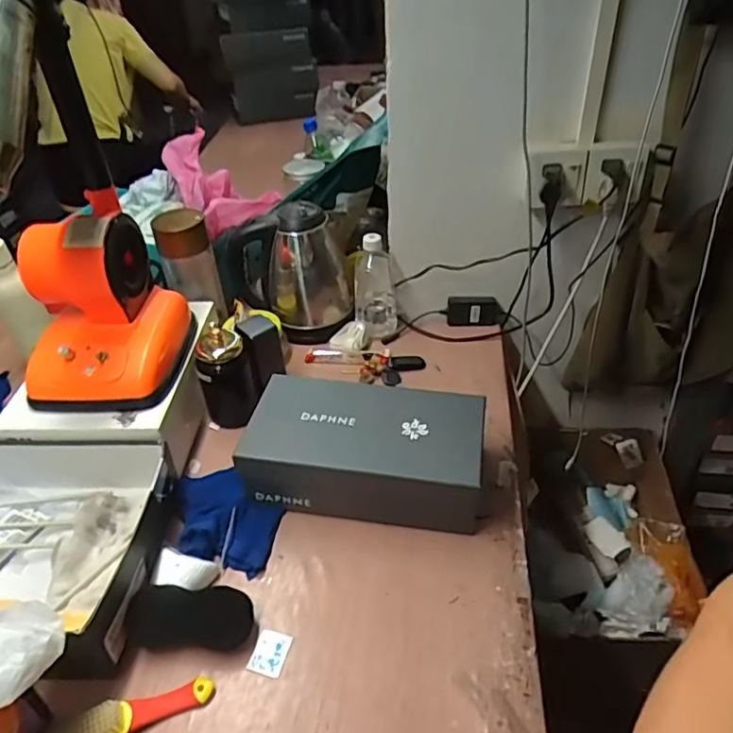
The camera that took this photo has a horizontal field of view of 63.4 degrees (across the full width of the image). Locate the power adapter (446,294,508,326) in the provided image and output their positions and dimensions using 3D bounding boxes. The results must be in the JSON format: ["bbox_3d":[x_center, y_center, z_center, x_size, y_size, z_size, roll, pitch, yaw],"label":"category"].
[{"bbox_3d":[0.196,-0.098,1.063,0.103,0.053,0.032,-1,39,3],"label":"power adapter"}]

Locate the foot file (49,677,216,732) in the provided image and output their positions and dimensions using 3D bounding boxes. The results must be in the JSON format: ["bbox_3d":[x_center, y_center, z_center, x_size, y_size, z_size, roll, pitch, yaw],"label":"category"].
[{"bbox_3d":[-0.231,0.340,0.581,0.154,0.024,0.044,-16,41,-15],"label":"foot file"}]

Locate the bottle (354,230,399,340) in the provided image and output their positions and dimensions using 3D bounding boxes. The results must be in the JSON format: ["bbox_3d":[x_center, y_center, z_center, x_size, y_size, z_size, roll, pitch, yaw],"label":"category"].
[{"bbox_3d":[0.015,-0.142,1.021,0.074,0.171,0.060,-2,39,1],"label":"bottle"}]

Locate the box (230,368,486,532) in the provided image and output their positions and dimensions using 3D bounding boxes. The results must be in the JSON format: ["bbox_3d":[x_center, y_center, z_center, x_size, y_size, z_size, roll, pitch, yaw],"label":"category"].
[{"bbox_3d":[0.003,0.110,0.771,0.290,0.115,0.161,7,40,12],"label":"box"}]

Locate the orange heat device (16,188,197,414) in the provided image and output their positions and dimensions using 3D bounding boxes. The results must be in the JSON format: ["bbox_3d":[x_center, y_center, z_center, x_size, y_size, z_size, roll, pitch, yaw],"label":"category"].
[{"bbox_3d":[-0.352,-0.084,0.783,0.171,0.197,0.197,1,39,5],"label":"orange heat device"}]

